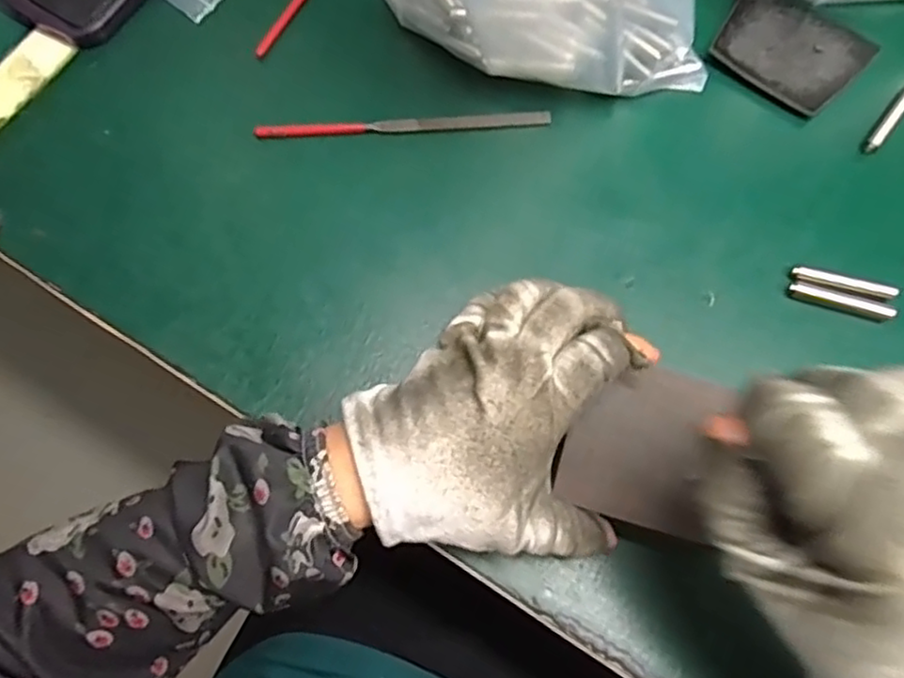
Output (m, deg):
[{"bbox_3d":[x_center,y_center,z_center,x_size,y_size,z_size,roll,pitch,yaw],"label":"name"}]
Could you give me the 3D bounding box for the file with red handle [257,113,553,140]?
[{"bbox_3d":[-0.025,-0.115,0.354,0.155,0.008,0.007,-5,73,-1],"label":"file with red handle"}]

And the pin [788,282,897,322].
[{"bbox_3d":[0.188,-0.018,0.319,0.047,0.008,0.007,18,75,7],"label":"pin"}]

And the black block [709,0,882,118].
[{"bbox_3d":[0.187,-0.161,0.364,0.076,0.006,0.065,34,76,10],"label":"black block"}]

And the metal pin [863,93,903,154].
[{"bbox_3d":[0.232,-0.117,0.348,0.007,0.004,0.050,38,77,11],"label":"metal pin"}]

